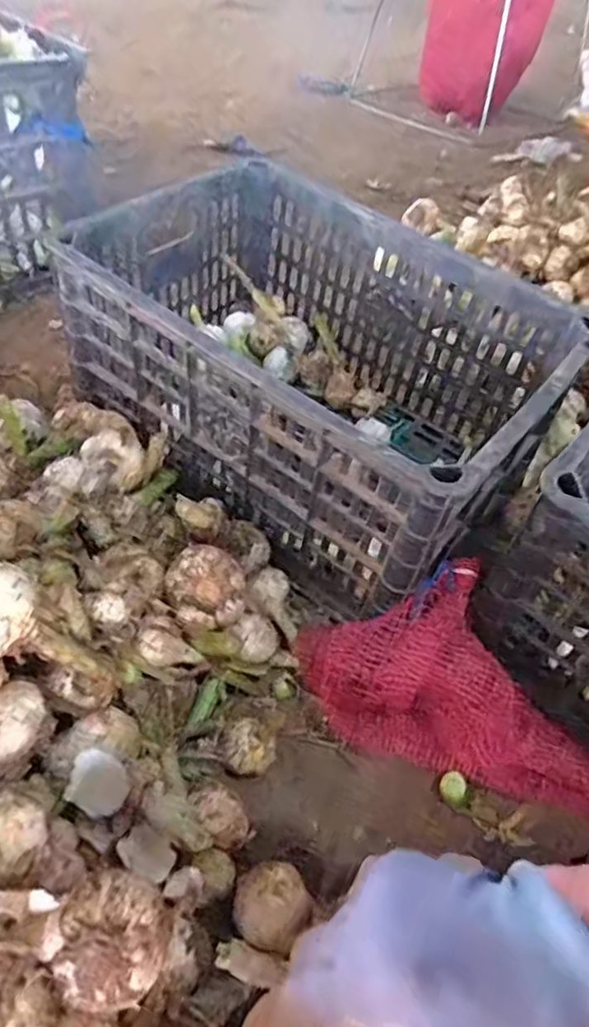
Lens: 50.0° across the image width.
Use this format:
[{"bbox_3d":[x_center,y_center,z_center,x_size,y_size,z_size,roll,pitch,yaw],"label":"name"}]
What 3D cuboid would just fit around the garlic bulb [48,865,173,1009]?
[{"bbox_3d":[-0.097,0.230,0.342,0.054,0.043,0.059,3,47,-4],"label":"garlic bulb"}]

